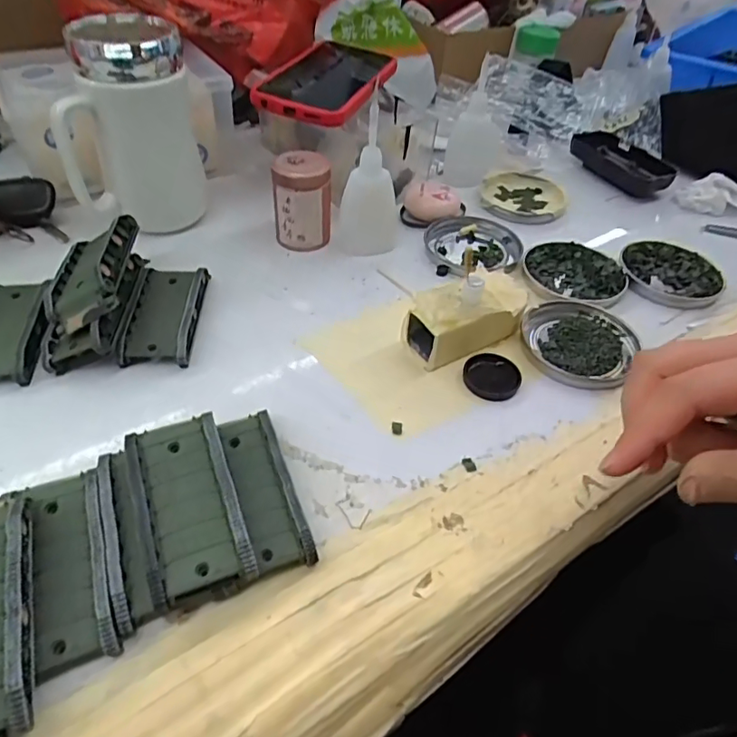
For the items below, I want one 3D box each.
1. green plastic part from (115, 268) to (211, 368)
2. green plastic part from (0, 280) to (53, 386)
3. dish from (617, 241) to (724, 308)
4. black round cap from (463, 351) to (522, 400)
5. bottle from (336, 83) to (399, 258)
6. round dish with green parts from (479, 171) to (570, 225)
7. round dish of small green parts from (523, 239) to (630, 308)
[{"bbox_3d":[-0.135,-0.037,0.366,0.042,0.018,0.085,0,45,-4],"label":"green plastic part"},{"bbox_3d":[-0.228,-0.025,0.346,0.049,0.016,0.085,-4,46,-9],"label":"green plastic part"},{"bbox_3d":[0.239,-0.076,0.434,0.074,0.011,0.072,2,45,-2],"label":"dish"},{"bbox_3d":[0.079,0.004,0.350,0.035,0.005,0.037,2,45,-2],"label":"black round cap"},{"bbox_3d":[0.002,-0.141,0.419,0.047,0.106,0.039,6,45,2],"label":"bottle"},{"bbox_3d":[0.146,-0.161,0.518,0.078,0.015,0.086,12,45,7],"label":"round dish with green parts"},{"bbox_3d":[0.159,-0.074,0.426,0.073,0.010,0.074,2,45,-2],"label":"round dish of small green parts"}]

